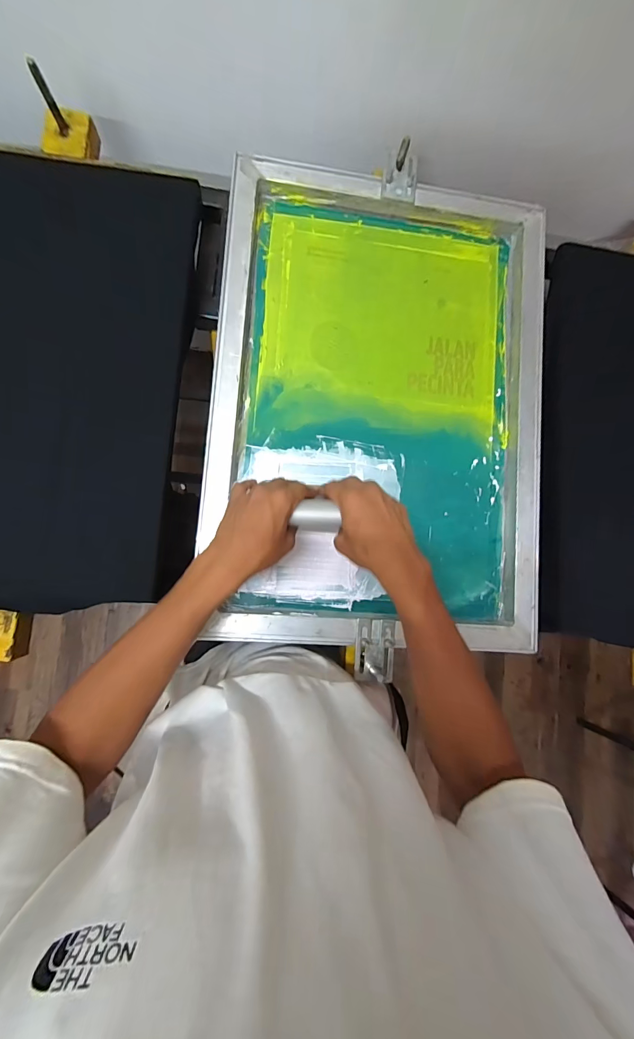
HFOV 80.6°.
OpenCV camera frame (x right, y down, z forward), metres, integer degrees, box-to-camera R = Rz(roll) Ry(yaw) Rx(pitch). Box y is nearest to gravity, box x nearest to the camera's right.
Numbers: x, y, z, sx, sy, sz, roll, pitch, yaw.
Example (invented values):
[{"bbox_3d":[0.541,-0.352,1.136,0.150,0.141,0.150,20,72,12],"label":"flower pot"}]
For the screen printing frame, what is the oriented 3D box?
[{"bbox_3d":[0.093,-0.162,0.529,0.464,0.037,0.651,3,85,-7],"label":"screen printing frame"}]

